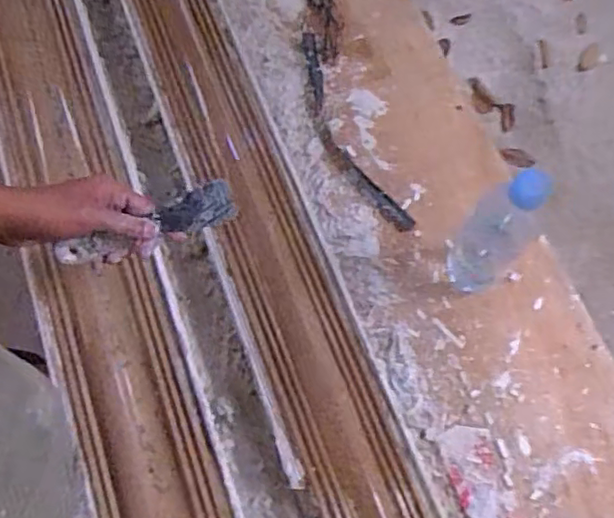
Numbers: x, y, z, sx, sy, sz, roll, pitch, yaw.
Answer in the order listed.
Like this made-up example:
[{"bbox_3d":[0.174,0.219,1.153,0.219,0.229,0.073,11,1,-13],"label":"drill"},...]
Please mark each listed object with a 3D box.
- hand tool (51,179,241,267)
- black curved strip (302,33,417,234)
[{"bbox_3d":[-0.151,-0.029,0.576,0.168,0.027,0.028,-20,69,-3],"label":"hand tool"},{"bbox_3d":[0.048,-0.172,0.830,0.053,0.020,0.323,-23,69,-6],"label":"black curved strip"}]

